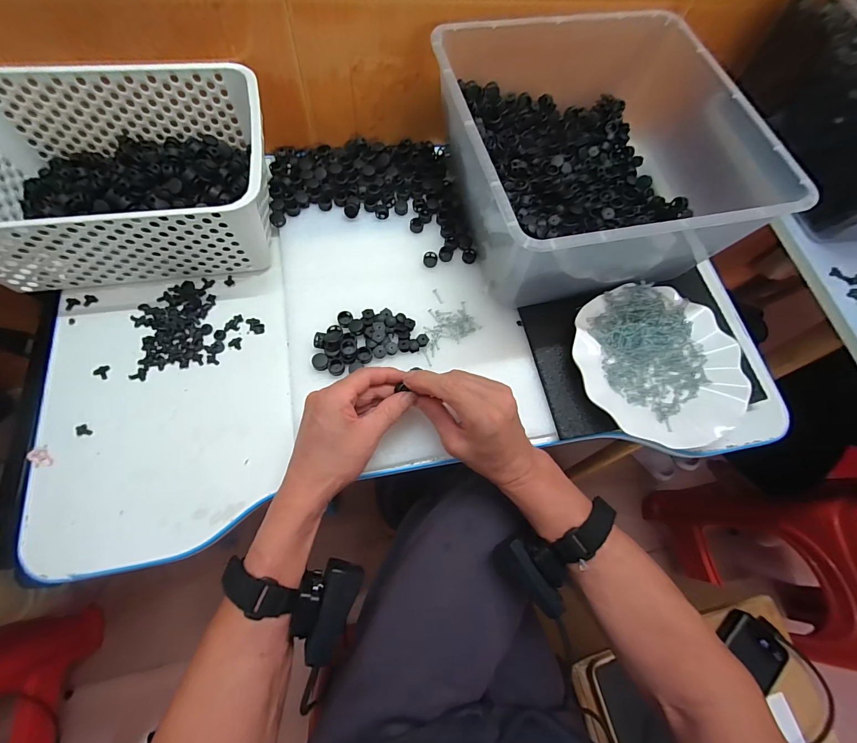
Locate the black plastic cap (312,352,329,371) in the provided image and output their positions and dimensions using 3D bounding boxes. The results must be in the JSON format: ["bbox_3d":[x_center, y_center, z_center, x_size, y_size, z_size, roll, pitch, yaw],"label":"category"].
[{"bbox_3d":[-0.114,-0.010,0.403,0.017,0.010,0.018,2,69,-5],"label":"black plastic cap"}]

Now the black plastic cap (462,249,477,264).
[{"bbox_3d":[0.051,-0.143,0.472,0.018,0.004,0.019,2,69,-5],"label":"black plastic cap"}]

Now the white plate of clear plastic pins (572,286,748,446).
[{"bbox_3d":[0.250,-0.010,0.415,0.180,0.023,0.178,2,69,-5],"label":"white plate of clear plastic pins"}]

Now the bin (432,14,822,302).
[{"bbox_3d":[0.182,-0.253,0.435,0.320,0.140,0.337,-12,72,-8],"label":"bin"}]

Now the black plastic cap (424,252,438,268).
[{"bbox_3d":[0.002,-0.137,0.464,0.017,0.007,0.019,7,69,-3],"label":"black plastic cap"}]

